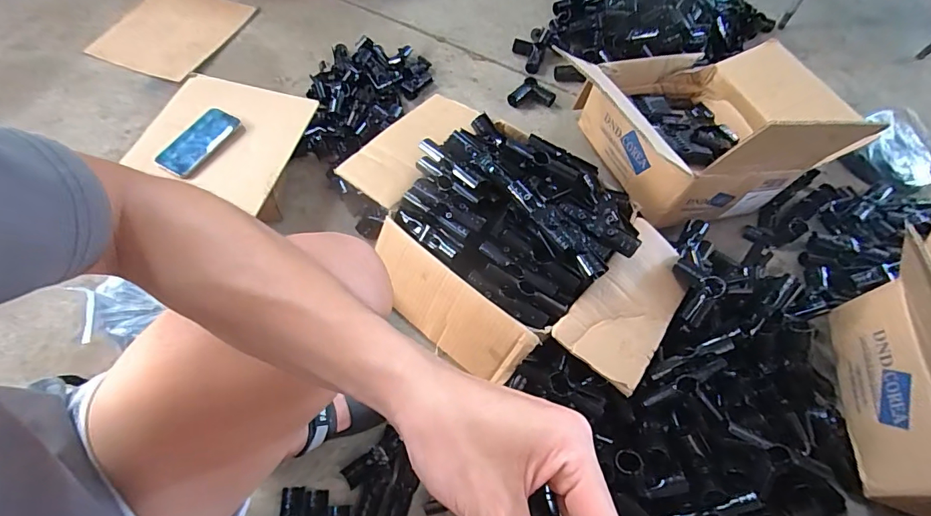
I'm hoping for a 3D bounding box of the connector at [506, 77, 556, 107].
[{"bbox_3d":[0.150,-0.372,1.011,0.102,0.027,0.068,7,62,-1],"label":"connector"}]

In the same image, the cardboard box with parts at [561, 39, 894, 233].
[{"bbox_3d":[0.492,-0.284,0.852,0.479,0.241,0.358,-16,64,-12],"label":"cardboard box with parts"}]

